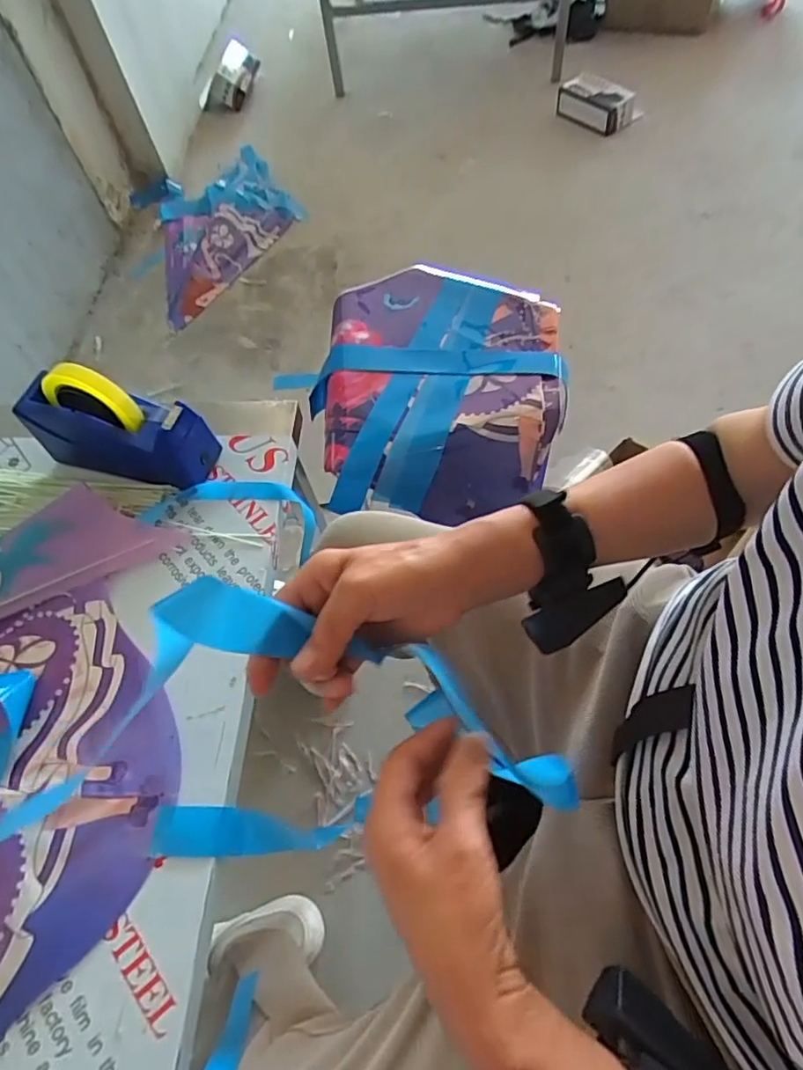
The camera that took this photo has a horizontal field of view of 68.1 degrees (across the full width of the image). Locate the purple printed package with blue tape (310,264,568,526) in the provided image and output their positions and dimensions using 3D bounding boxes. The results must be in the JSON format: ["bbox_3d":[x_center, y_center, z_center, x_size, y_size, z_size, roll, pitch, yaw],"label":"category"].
[{"bbox_3d":[0.054,-0.203,0.828,0.307,0.108,0.361,-1,61,5],"label":"purple printed package with blue tape"}]

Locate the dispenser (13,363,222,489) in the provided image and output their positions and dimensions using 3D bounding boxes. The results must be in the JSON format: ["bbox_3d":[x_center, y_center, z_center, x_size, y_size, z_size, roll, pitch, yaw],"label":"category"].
[{"bbox_3d":[-0.326,-0.125,0.671,0.206,0.130,0.067,9,63,11],"label":"dispenser"}]

